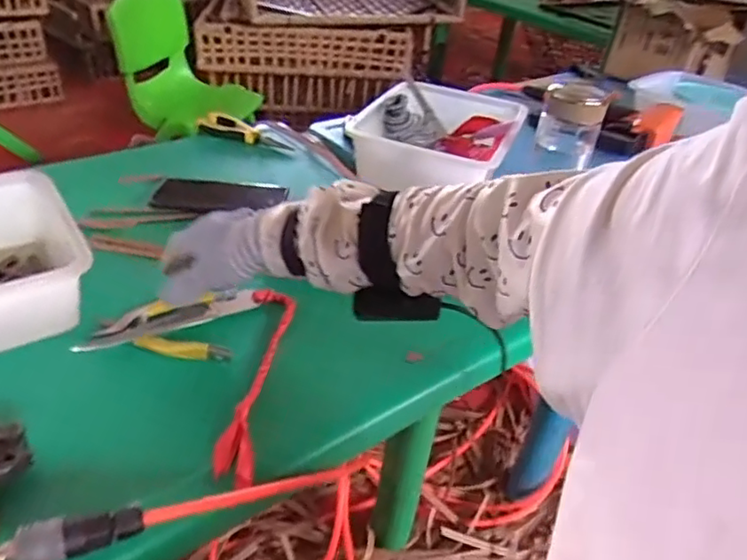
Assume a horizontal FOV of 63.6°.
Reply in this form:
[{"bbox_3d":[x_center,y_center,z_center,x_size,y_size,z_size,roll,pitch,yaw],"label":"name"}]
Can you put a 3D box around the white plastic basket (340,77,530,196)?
[{"bbox_3d":[0.098,-0.210,0.874,0.200,0.066,0.268,16,37,14],"label":"white plastic basket"}]

